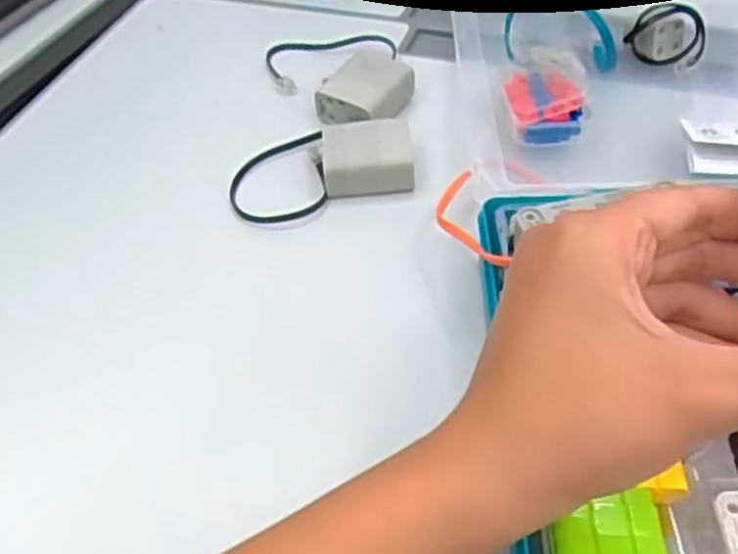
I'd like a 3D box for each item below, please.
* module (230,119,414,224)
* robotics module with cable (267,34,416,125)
[{"bbox_3d":[-0.028,-0.066,0.434,0.103,0.034,0.056,-5,47,-1],"label":"module"},{"bbox_3d":[-0.018,-0.134,0.485,0.082,0.020,0.118,-14,47,-9],"label":"robotics module with cable"}]

